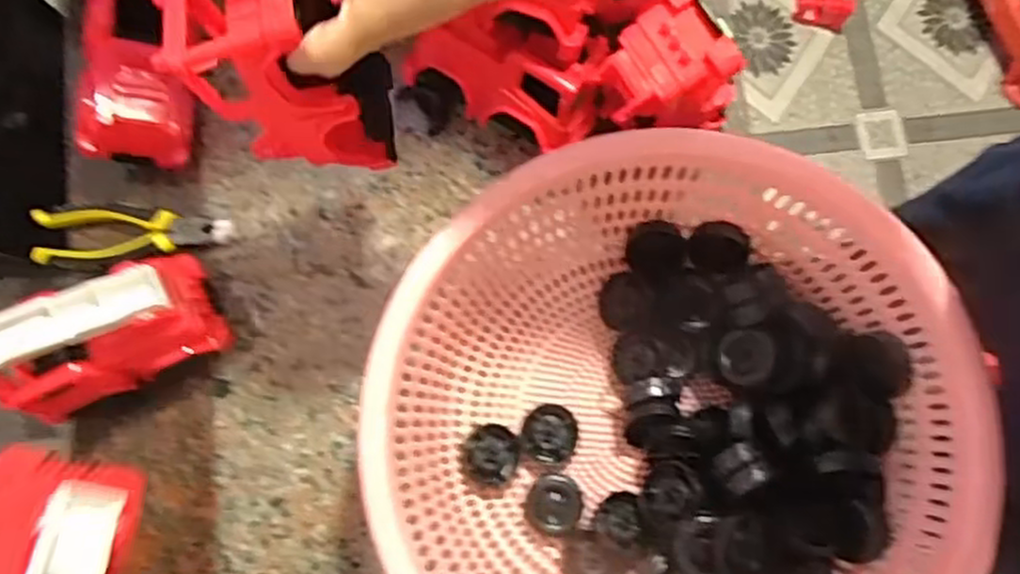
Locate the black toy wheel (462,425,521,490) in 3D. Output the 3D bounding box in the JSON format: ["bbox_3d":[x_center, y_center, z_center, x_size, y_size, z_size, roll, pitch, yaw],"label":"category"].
[{"bbox_3d":[-0.015,0.131,0.581,0.043,0.014,0.048,2,80,-1],"label":"black toy wheel"}]

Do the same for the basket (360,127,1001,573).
[{"bbox_3d":[0.104,0.094,0.533,0.369,0.151,0.357,0,80,-1],"label":"basket"}]

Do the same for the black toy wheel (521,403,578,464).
[{"bbox_3d":[0.031,0.116,0.589,0.043,0.012,0.045,0,80,-1],"label":"black toy wheel"}]

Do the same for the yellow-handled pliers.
[{"bbox_3d":[-0.310,-0.045,0.618,0.157,0.017,0.049,-3,80,-2],"label":"yellow-handled pliers"}]

